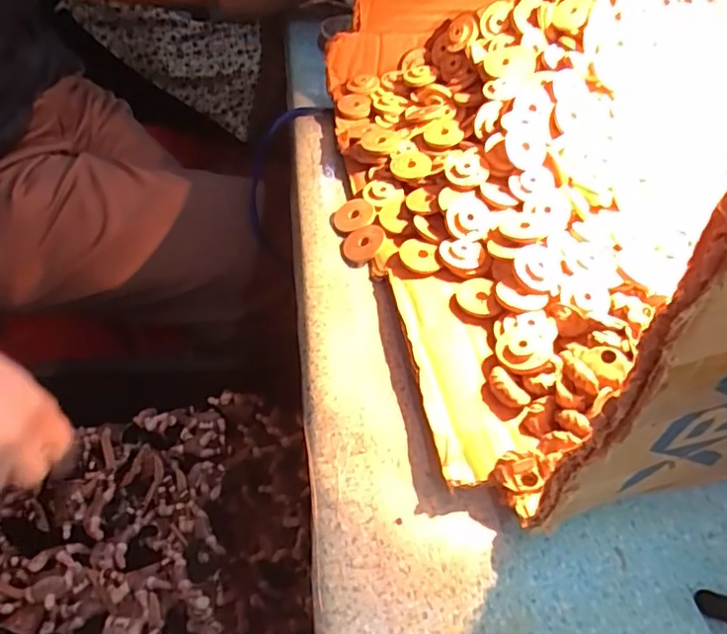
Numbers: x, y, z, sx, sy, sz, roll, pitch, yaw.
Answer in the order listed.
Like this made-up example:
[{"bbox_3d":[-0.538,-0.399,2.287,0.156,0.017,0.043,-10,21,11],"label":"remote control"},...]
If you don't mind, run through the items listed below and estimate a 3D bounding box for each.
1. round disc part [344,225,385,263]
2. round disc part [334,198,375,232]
[{"bbox_3d":[0.000,-0.046,0.382,0.027,0.004,0.027,-10,55,15],"label":"round disc part"},{"bbox_3d":[-0.006,-0.067,0.404,0.027,0.004,0.027,-30,54,-3],"label":"round disc part"}]

